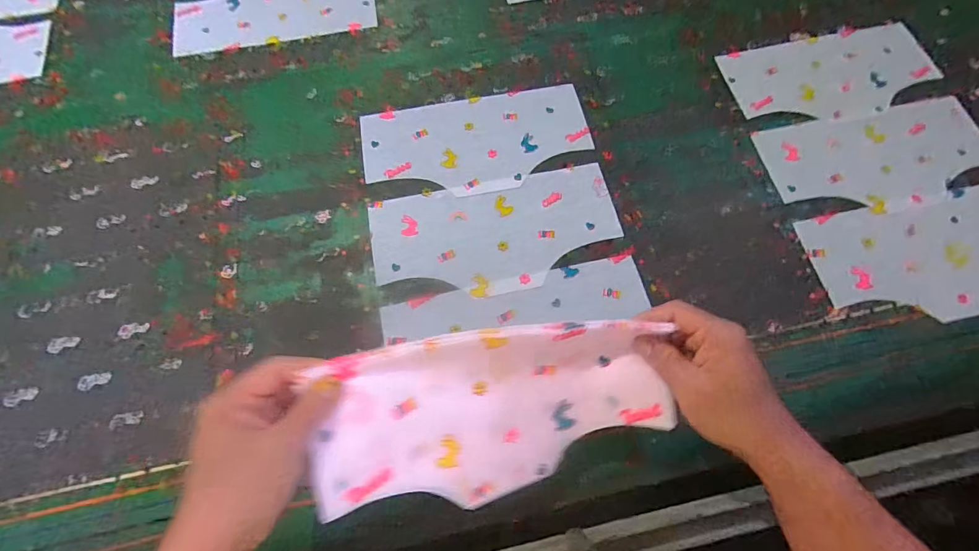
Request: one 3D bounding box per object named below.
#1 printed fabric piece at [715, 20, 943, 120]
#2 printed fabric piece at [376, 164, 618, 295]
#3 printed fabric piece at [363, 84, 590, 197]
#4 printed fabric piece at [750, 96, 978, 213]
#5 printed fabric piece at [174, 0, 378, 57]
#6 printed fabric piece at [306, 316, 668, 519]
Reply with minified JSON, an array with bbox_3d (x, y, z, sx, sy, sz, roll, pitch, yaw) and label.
[{"bbox_3d":[0.492,-0.294,0.616,0.296,0.006,0.148,-11,69,-4],"label":"printed fabric piece"},{"bbox_3d":[0.009,-0.050,0.532,0.298,0.005,0.148,-11,69,-4],"label":"printed fabric piece"},{"bbox_3d":[-0.017,-0.179,0.579,0.300,0.004,0.151,-9,69,-3],"label":"printed fabric piece"},{"bbox_3d":[0.516,-0.156,0.566,0.297,0.007,0.143,-10,69,-4],"label":"printed fabric piece"},{"bbox_3d":[-0.337,-0.425,0.675,0.303,0.007,0.151,-10,69,-3],"label":"printed fabric piece"},{"bbox_3d":[0.008,0.121,0.357,0.279,0.044,0.151,-9,101,-16],"label":"printed fabric piece"}]

